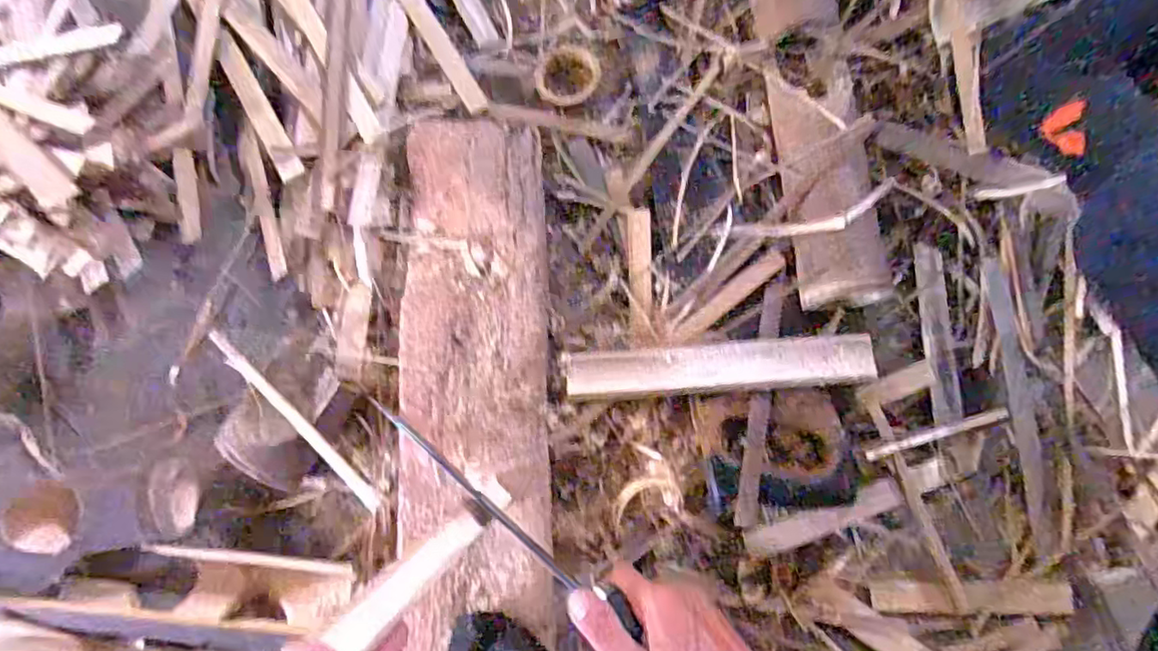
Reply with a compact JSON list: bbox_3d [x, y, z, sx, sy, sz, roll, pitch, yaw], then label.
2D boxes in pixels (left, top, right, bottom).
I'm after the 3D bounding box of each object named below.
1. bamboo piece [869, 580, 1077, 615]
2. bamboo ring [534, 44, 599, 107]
[{"bbox_3d":[0.307,0.213,0.496,0.148,0.007,0.024,-2,81,4],"label":"bamboo piece"},{"bbox_3d":[-0.010,-0.231,0.579,0.058,0.008,0.059,-1,81,4],"label":"bamboo ring"}]

